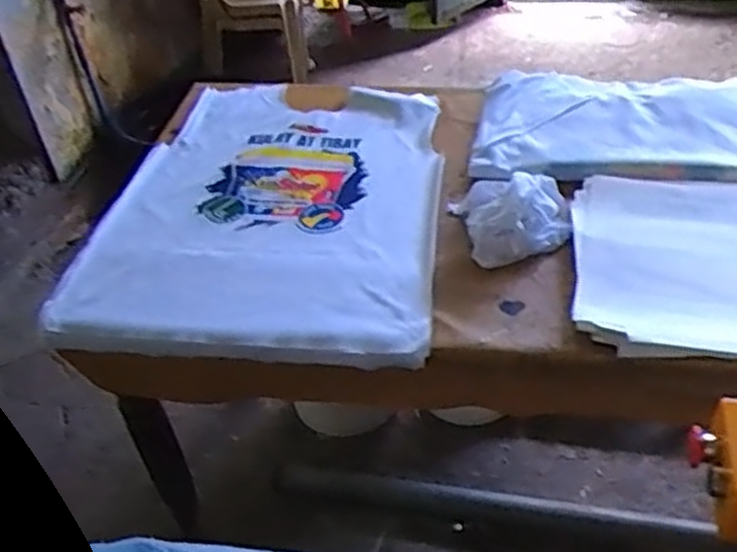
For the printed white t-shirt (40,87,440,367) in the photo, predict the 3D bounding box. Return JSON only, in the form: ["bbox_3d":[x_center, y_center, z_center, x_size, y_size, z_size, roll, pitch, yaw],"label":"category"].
[{"bbox_3d":[-0.164,-0.127,1.325,0.551,0.053,0.700,0,42,7],"label":"printed white t-shirt"}]

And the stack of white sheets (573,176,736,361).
[{"bbox_3d":[0.493,-0.023,1.077,0.403,0.029,0.374,3,42,11],"label":"stack of white sheets"}]

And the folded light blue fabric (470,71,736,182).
[{"bbox_3d":[0.470,-0.267,1.388,0.537,0.044,0.381,3,42,10],"label":"folded light blue fabric"}]

